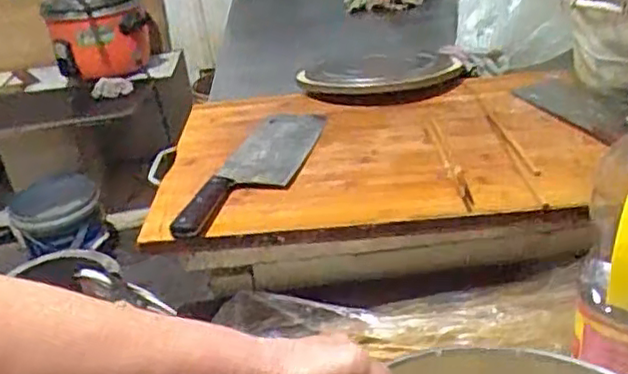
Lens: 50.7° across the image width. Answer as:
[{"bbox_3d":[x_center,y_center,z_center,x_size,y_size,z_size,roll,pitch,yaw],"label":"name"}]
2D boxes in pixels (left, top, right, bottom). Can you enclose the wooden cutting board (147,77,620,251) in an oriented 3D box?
[{"bbox_3d":[0.076,-0.054,0.865,0.519,0.034,0.393,-5,29,4],"label":"wooden cutting board"}]

